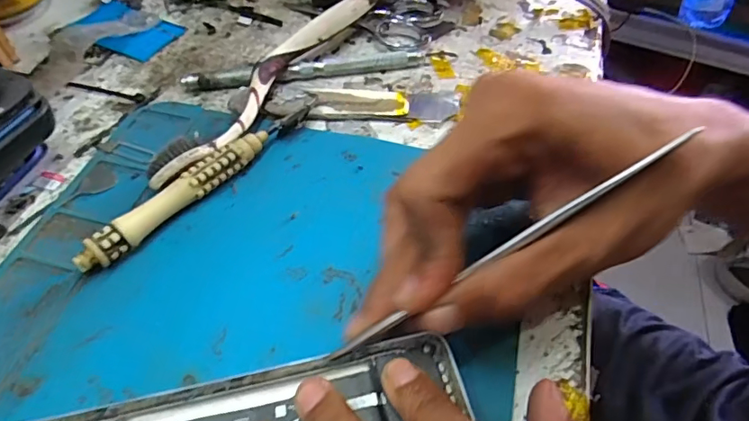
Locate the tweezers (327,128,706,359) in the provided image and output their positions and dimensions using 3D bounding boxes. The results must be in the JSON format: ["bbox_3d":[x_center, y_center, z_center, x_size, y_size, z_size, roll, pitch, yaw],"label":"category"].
[{"bbox_3d":[0.039,0.013,0.156,0.130,0.007,0.004,-35,55,11],"label":"tweezers"}]

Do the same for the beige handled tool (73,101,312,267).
[{"bbox_3d":[-0.073,-0.013,0.218,0.011,0.014,0.116,32,57,21],"label":"beige handled tool"}]

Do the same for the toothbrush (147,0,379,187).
[{"bbox_3d":[-0.048,-0.070,0.258,0.018,0.023,0.172,26,55,18],"label":"toothbrush"}]

